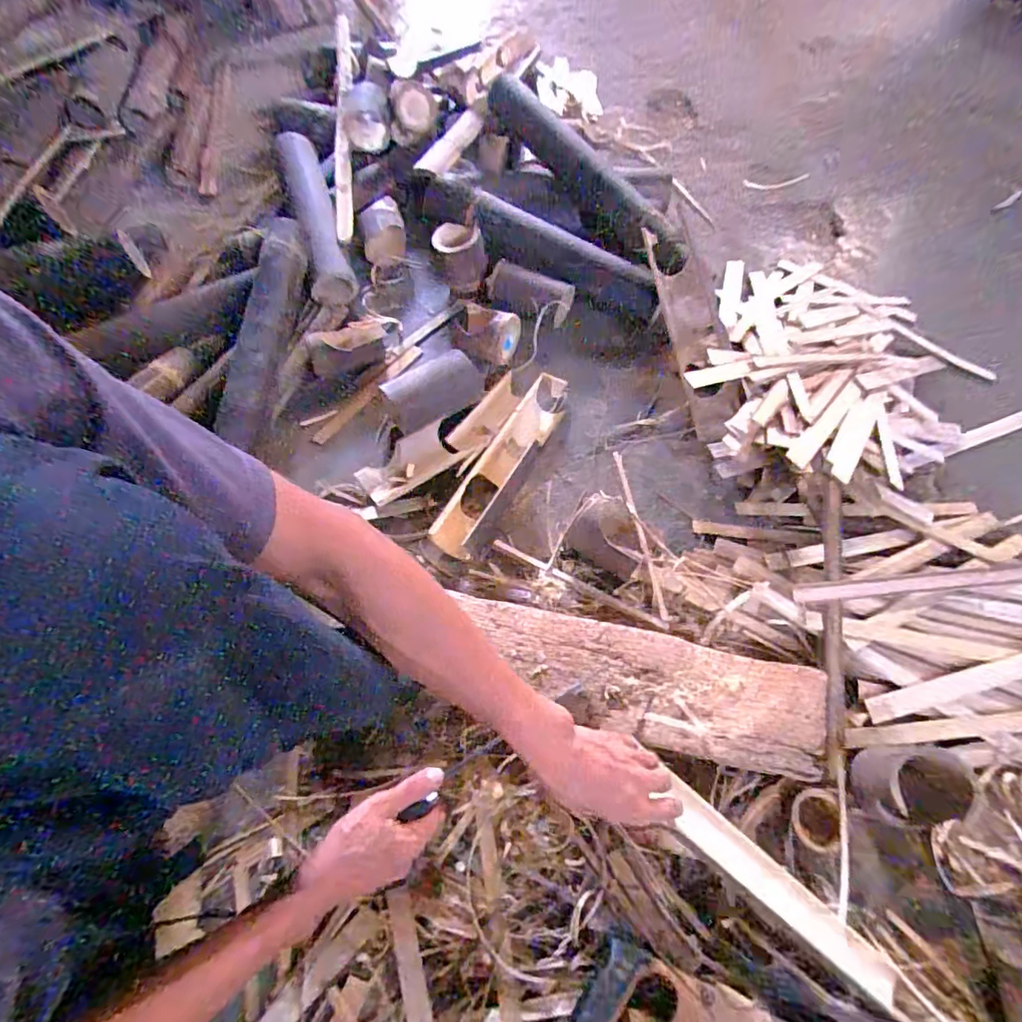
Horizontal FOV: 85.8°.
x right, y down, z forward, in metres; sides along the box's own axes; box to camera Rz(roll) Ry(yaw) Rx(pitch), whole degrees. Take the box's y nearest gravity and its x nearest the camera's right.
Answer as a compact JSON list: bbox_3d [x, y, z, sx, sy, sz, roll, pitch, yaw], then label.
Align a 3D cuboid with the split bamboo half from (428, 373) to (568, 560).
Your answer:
[{"bbox_3d":[-0.004,-0.069,0.756,0.063,0.041,0.312,27,65,14],"label":"split bamboo half"}]

